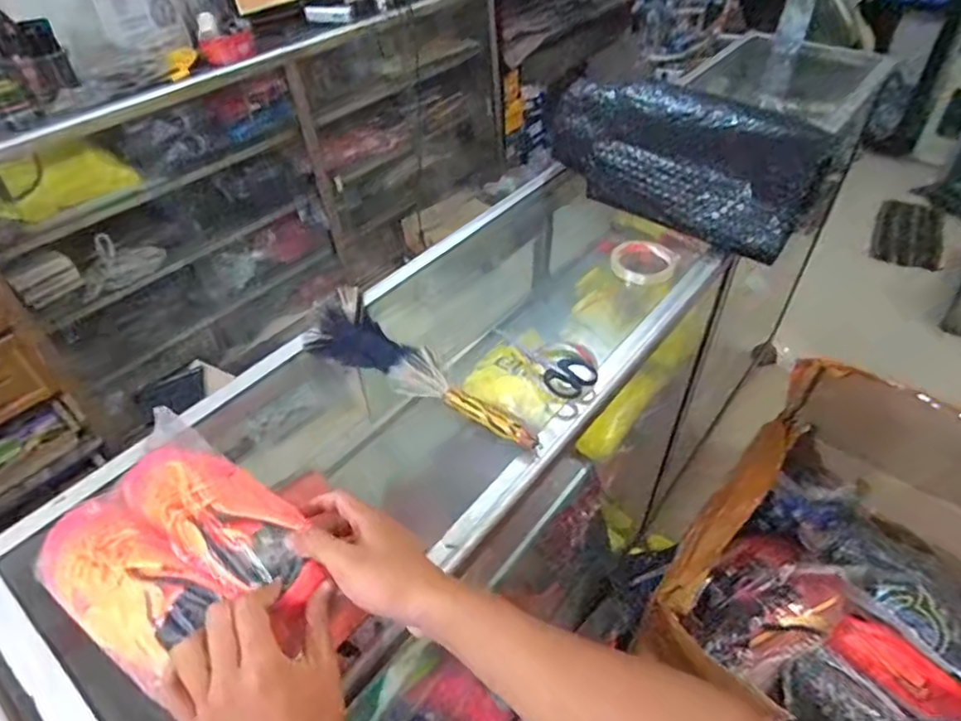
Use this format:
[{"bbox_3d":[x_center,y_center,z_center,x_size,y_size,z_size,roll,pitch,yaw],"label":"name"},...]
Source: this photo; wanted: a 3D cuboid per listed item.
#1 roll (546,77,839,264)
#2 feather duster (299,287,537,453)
[{"bbox_3d":[0.304,-0.329,0.948,0.430,0.148,0.161,31,53,31],"label":"roll"},{"bbox_3d":[-0.066,0.000,0.699,0.314,0.057,0.084,22,49,25],"label":"feather duster"}]

